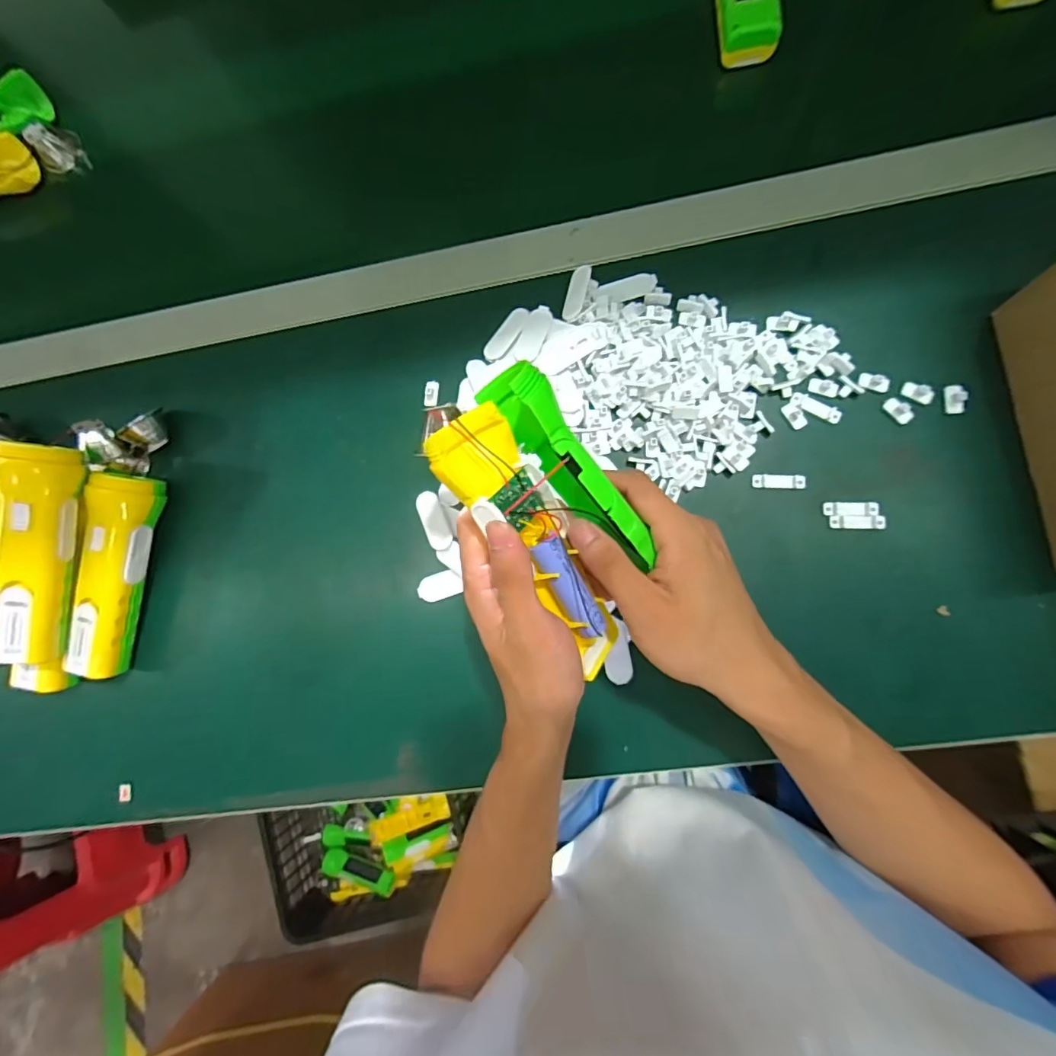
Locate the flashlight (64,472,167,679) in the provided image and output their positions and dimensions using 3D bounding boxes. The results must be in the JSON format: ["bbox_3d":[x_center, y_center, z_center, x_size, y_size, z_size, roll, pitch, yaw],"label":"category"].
[{"bbox_3d":[-0.335,0.039,0.420,0.044,0.047,0.164,9,89,7],"label":"flashlight"}]

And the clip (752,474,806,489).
[{"bbox_3d":[0.186,-0.035,0.379,0.037,0.004,0.010,3,88,6],"label":"clip"}]

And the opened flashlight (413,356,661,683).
[{"bbox_3d":[0.015,-0.003,0.280,0.074,0.056,0.170,-33,100,4],"label":"opened flashlight"}]

